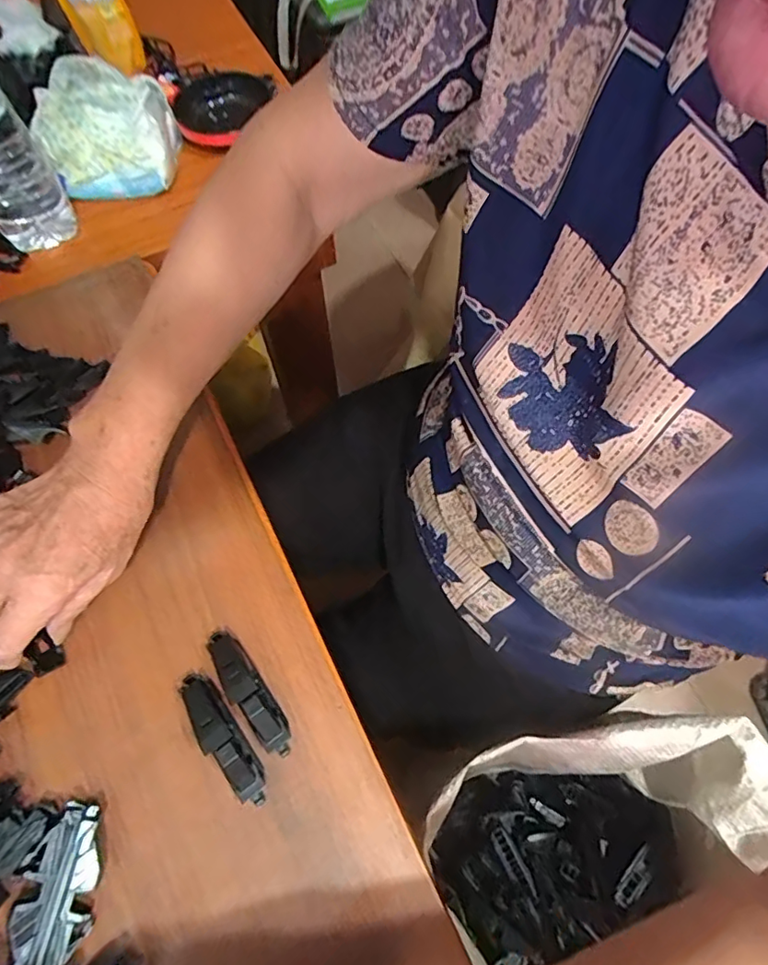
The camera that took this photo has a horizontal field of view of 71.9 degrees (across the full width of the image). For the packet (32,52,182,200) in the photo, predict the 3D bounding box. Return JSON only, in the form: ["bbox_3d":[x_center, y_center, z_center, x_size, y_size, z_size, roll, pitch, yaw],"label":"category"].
[{"bbox_3d":[-0.251,-0.327,0.488,0.100,0.074,0.102,-2,67,-1],"label":"packet"}]

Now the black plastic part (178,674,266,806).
[{"bbox_3d":[-0.095,0.149,0.311,0.018,0.023,0.082,-31,70,-13],"label":"black plastic part"}]

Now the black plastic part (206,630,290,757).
[{"bbox_3d":[-0.082,0.125,0.320,0.018,0.022,0.081,-34,71,-14],"label":"black plastic part"}]

